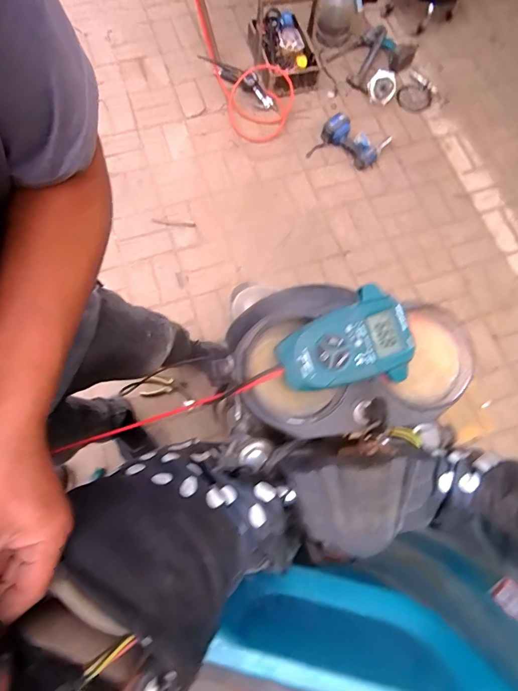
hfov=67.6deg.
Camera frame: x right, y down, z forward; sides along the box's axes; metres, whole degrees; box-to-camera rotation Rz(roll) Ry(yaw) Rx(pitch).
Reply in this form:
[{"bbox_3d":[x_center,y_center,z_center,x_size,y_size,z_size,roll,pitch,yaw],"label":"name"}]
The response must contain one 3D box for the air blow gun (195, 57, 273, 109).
[{"bbox_3d":[-0.092,-1.115,1.626,0.372,0.060,0.068,32,75,8],"label":"air blow gun"}]

